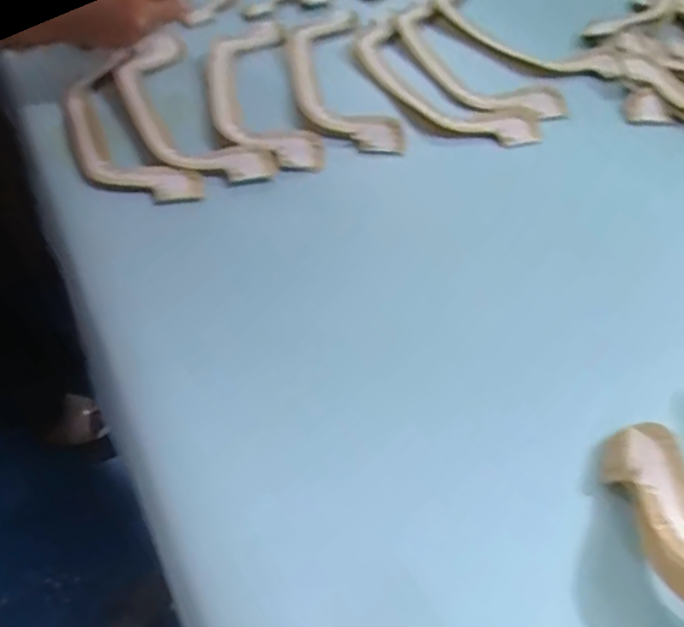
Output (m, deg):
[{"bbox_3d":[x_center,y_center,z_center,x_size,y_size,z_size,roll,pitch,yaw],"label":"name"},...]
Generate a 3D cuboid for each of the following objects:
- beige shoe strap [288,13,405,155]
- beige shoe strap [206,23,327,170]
[{"bbox_3d":[-0.007,-0.234,0.611,0.083,0.023,0.257,-9,49,-5],"label":"beige shoe strap"},{"bbox_3d":[-0.082,-0.214,0.580,0.086,0.020,0.238,-7,53,-12],"label":"beige shoe strap"}]

